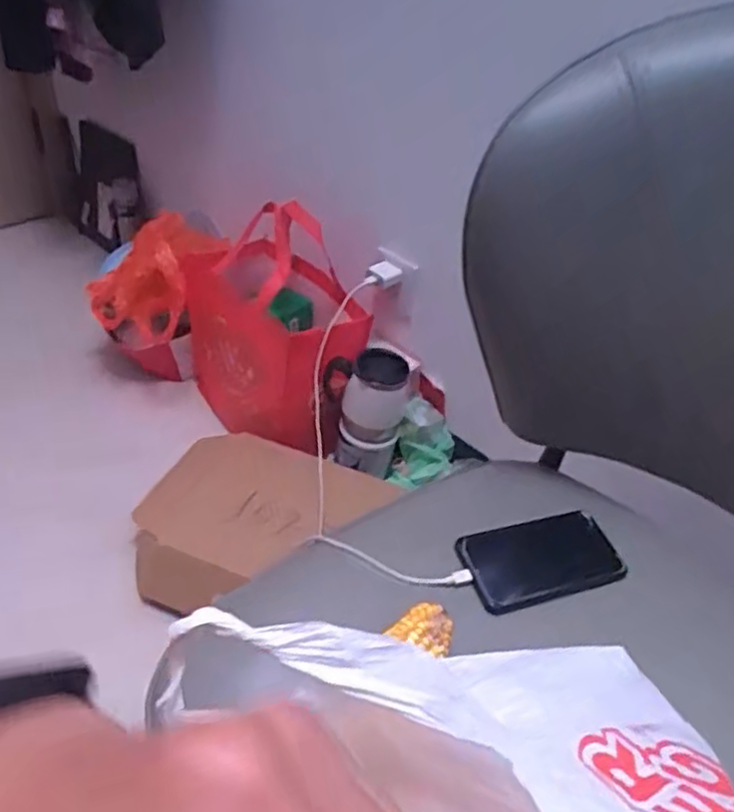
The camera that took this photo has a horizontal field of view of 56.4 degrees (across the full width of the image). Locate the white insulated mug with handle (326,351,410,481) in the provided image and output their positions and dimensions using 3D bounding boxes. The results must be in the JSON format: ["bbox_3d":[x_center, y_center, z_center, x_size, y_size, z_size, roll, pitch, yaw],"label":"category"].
[{"bbox_3d":[-0.004,0.008,1.119,0.138,0.191,0.111,8,41,2],"label":"white insulated mug with handle"}]

